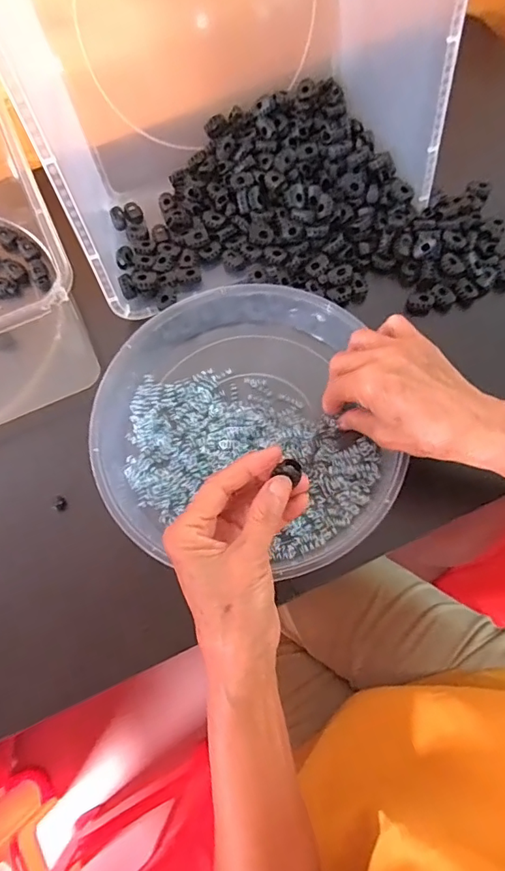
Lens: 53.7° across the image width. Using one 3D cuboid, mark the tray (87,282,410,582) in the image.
[{"bbox_3d":[-0.013,-0.005,0.404,0.217,0.056,0.233,-1,70,3],"label":"tray"}]

